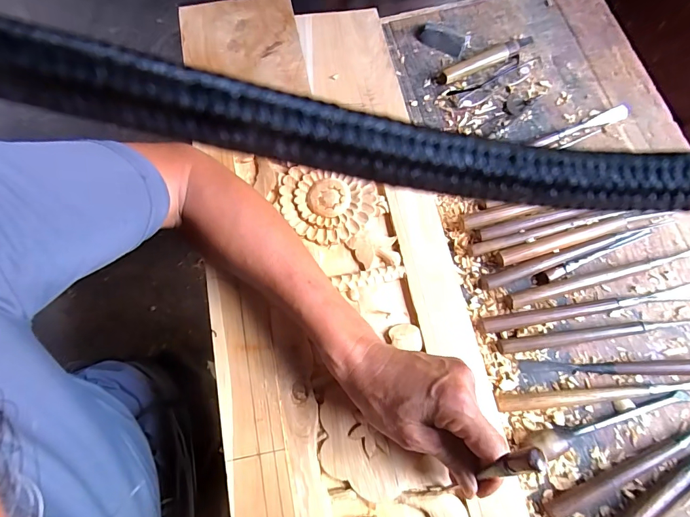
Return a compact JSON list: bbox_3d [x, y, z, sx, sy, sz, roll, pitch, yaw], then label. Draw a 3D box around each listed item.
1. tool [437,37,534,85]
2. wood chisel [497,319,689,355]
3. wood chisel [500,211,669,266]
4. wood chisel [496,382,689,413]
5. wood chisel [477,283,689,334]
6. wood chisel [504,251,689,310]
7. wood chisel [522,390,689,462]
[{"bbox_3d":[0.199,-0.281,0.537,0.152,0.014,0.024,-26,74,-7],"label":"tool"},{"bbox_3d":[0.286,0.084,0.424,0.229,0.012,0.016,-7,72,-1],"label":"wood chisel"},{"bbox_3d":[0.286,-0.028,0.454,0.217,0.013,0.018,-16,73,-4],"label":"wood chisel"},{"bbox_3d":[0.280,0.141,0.400,0.244,0.015,0.015,-5,72,-1],"label":"wood chisel"},{"bbox_3d":[0.276,0.056,0.427,0.256,0.014,0.017,-9,72,-2],"label":"wood chisel"},{"bbox_3d":[0.311,0.017,0.442,0.261,0.013,0.016,-15,73,-4],"label":"wood chisel"},{"bbox_3d":[0.272,0.168,0.393,0.185,0.021,0.025,-17,73,-5],"label":"wood chisel"}]

